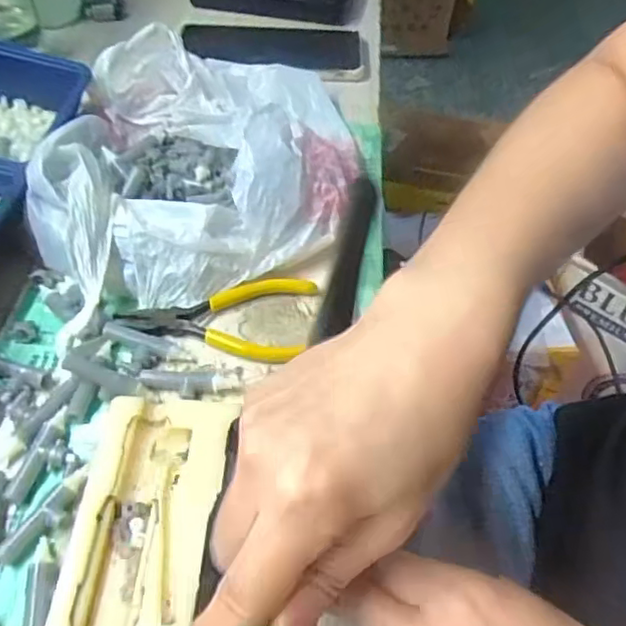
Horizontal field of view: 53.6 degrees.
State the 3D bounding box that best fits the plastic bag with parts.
[{"bbox_3d":[-0.066,-0.106,0.401,0.190,0.056,0.247,4,49,1],"label":"plastic bag with parts"}]

